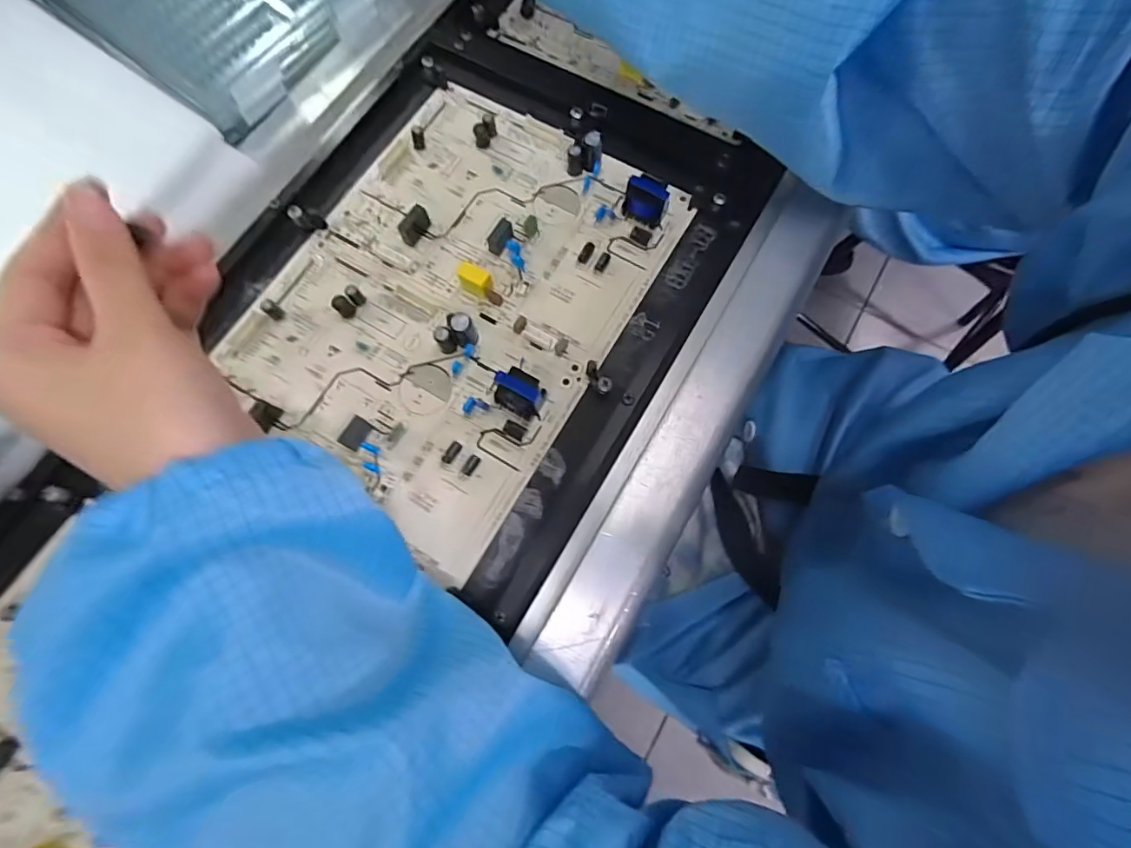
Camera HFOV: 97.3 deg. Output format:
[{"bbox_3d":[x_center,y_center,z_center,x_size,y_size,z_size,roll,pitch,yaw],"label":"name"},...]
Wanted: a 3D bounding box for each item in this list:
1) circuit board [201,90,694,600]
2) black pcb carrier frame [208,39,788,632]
[{"bbox_3d":[-0.067,-0.081,0.295,0.196,0.022,0.261,30,76,9],"label":"circuit board"},{"bbox_3d":[-0.060,-0.085,0.297,0.259,0.021,0.284,30,76,9],"label":"black pcb carrier frame"}]

